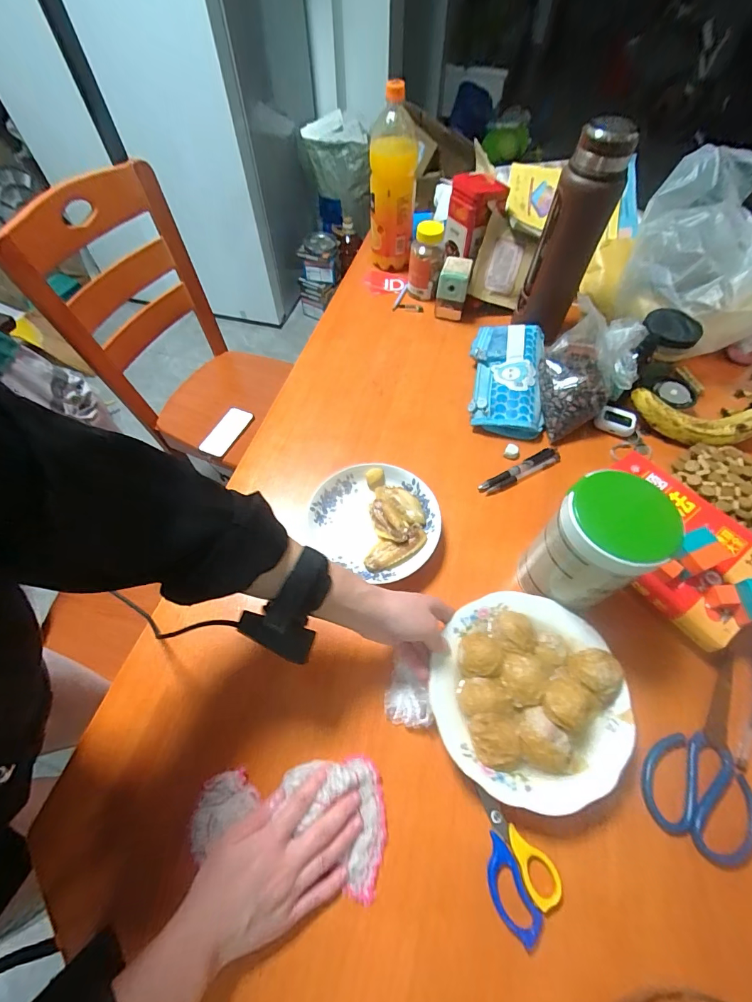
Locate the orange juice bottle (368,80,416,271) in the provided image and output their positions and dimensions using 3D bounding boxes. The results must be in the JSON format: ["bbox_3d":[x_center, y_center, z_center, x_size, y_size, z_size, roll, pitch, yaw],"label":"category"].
[{"bbox_3d":[0.030,-0.589,0.761,0.087,0.267,0.081,1,59,2],"label":"orange juice bottle"}]

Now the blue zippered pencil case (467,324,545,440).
[{"bbox_3d":[0.217,-0.208,0.658,0.114,0.045,0.222,9,60,7],"label":"blue zippered pencil case"}]

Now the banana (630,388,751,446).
[{"bbox_3d":[0.481,-0.120,0.601,0.185,0.038,0.062,13,60,9],"label":"banana"}]

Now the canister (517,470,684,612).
[{"bbox_3d":[0.226,0.055,0.429,0.093,0.163,0.094,0,59,0],"label":"canister"}]

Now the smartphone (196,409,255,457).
[{"bbox_3d":[-0.403,-0.186,1.081,0.080,0.010,0.152,31,74,3],"label":"smartphone"}]

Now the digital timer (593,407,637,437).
[{"bbox_3d":[0.374,-0.126,0.625,0.060,0.021,0.039,16,97,3],"label":"digital timer"}]

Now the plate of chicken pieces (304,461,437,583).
[{"bbox_3d":[0.002,0.022,0.532,0.162,0.033,0.150,-1,59,1],"label":"plate of chicken pieces"}]

